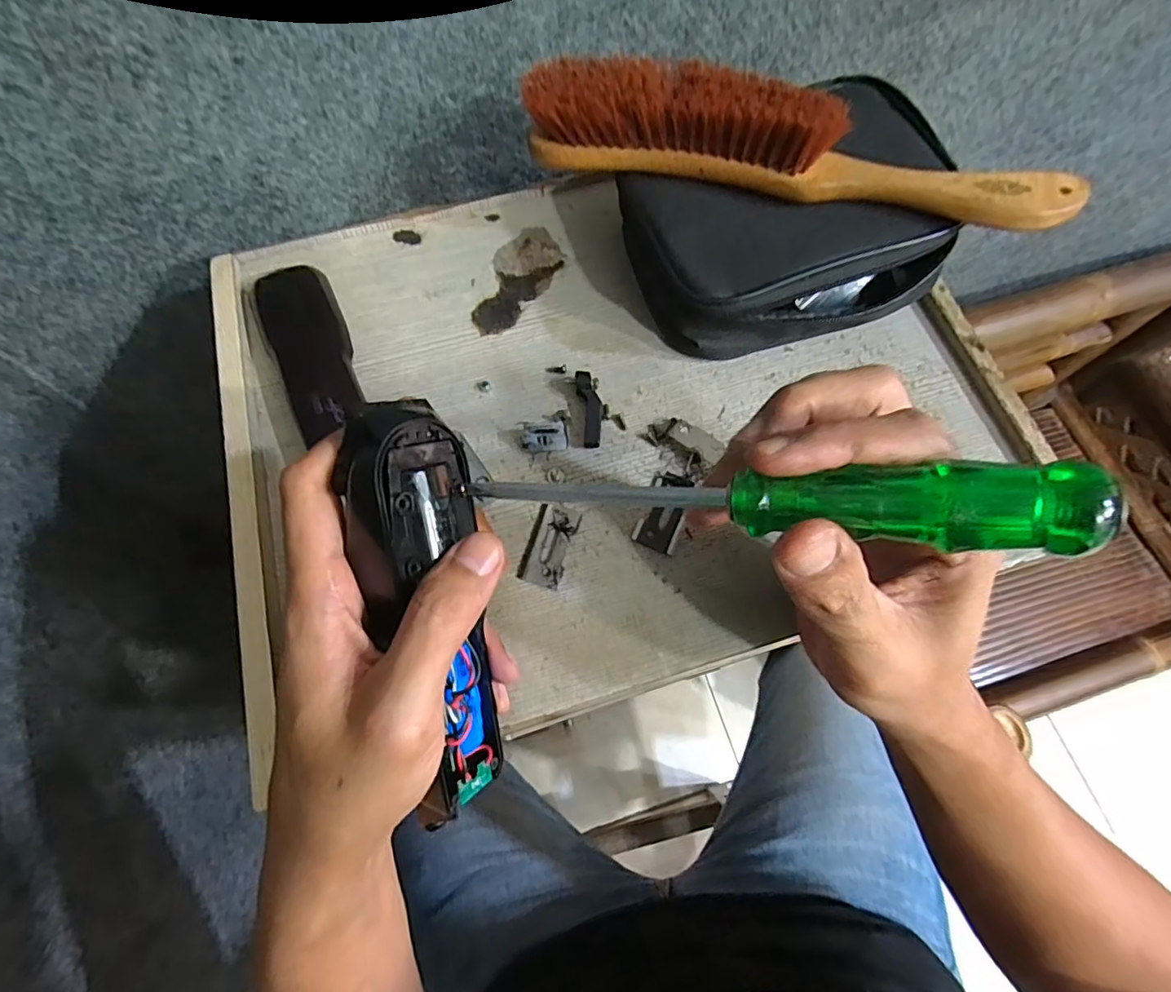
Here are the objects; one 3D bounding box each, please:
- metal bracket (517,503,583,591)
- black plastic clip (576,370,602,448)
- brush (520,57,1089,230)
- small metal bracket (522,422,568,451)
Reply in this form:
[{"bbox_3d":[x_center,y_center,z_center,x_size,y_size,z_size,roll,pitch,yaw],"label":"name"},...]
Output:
[{"bbox_3d":[-0.018,0.025,0.278,0.021,0.004,0.039,18,69,7],"label":"metal bracket"},{"bbox_3d":[0.003,-0.046,0.301,0.011,0.009,0.041,-7,68,-2],"label":"black plastic clip"},{"bbox_3d":[0.100,-0.168,0.272,0.259,0.047,0.035,14,69,6],"label":"brush"},{"bbox_3d":[-0.021,-0.031,0.294,0.023,0.012,0.010,-3,68,-1],"label":"small metal bracket"}]

